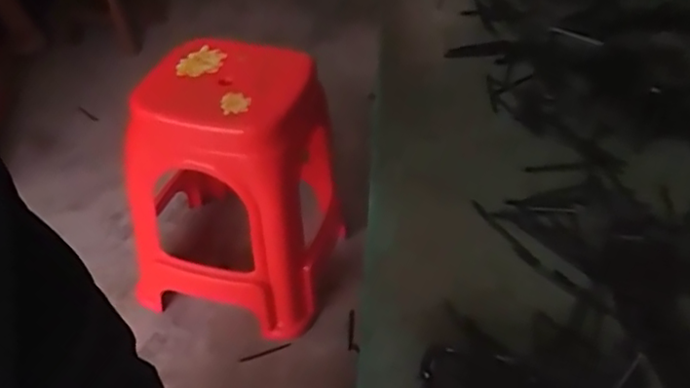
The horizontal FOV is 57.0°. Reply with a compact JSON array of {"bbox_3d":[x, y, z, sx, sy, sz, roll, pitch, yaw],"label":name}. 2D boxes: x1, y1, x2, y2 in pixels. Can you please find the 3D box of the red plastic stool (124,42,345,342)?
[{"bbox_3d":[-0.198,-0.025,1.305,0.345,0.476,0.417,10,41,10],"label":"red plastic stool"}]

